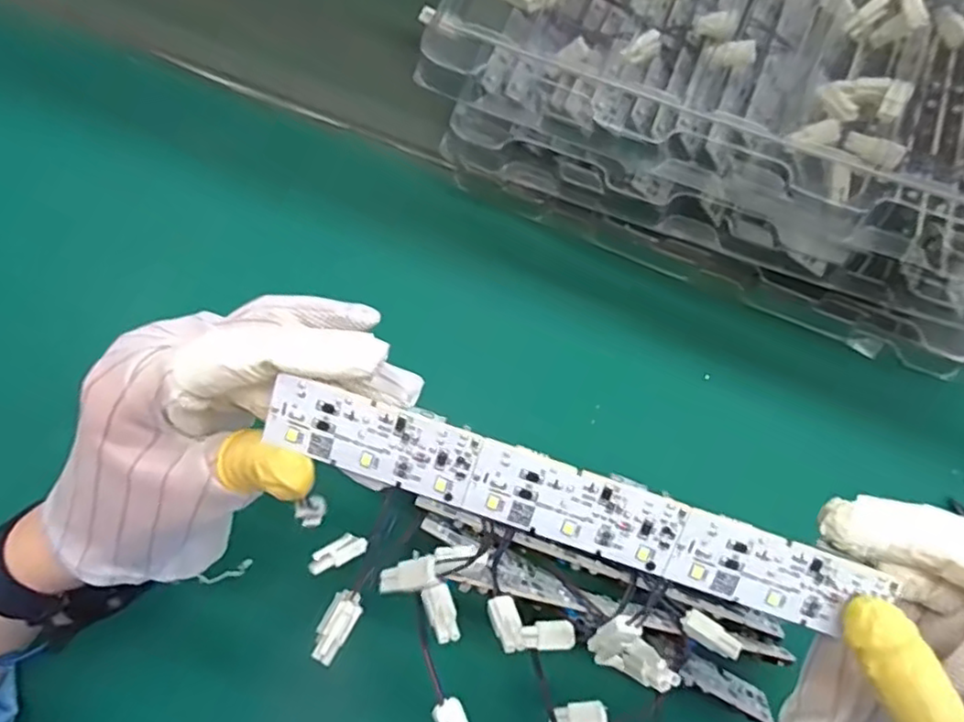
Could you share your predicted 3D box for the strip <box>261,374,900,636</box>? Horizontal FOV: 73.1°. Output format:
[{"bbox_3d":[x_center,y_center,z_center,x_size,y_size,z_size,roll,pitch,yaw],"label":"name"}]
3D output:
[{"bbox_3d":[0.024,0.043,0.194,0.175,0.004,0.024,18,103,1],"label":"strip"}]

